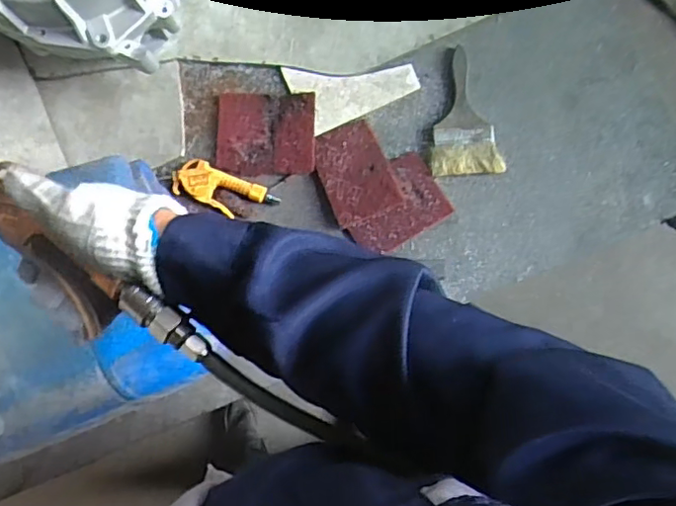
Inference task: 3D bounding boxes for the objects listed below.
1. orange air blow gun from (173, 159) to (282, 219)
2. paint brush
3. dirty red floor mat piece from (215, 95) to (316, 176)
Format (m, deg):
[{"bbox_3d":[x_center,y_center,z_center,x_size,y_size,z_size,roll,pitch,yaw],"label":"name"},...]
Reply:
[{"bbox_3d":[-0.174,-0.093,0.892,0.156,0.019,0.068,23,84,4],"label":"orange air blow gun"},{"bbox_3d":[0.194,-0.221,0.920,0.107,0.028,0.203,-5,83,1],"label":"paint brush"},{"bbox_3d":[-0.112,-0.185,0.910,0.150,0.011,0.128,0,83,1],"label":"dirty red floor mat piece"}]

